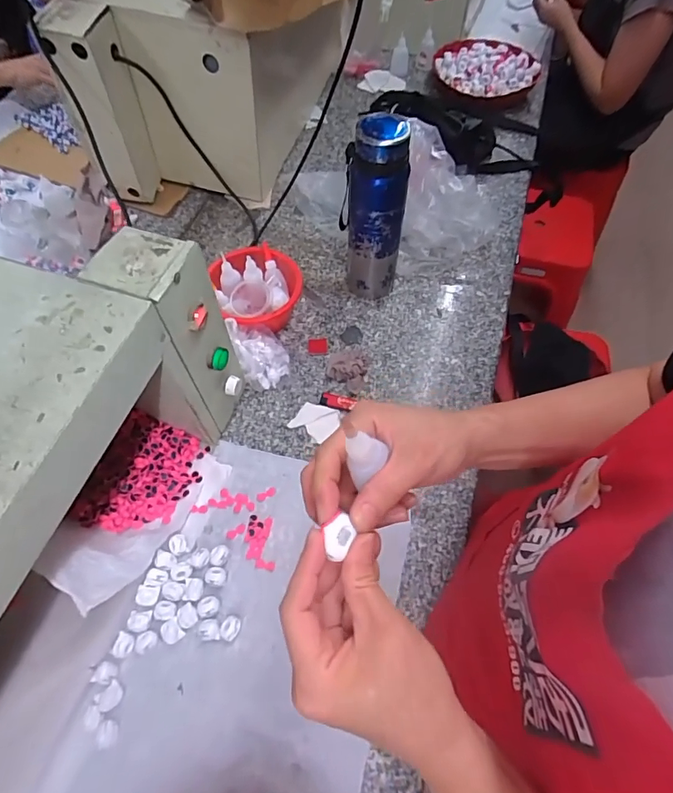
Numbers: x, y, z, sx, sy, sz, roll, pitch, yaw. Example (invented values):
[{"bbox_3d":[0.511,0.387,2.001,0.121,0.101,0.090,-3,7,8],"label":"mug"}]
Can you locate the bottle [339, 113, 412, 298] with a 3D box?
[{"bbox_3d":[0.051,-0.257,0.683,0.084,0.276,0.065,-1,61,-2],"label":"bottle"}]

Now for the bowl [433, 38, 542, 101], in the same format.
[{"bbox_3d":[0.332,-0.726,1.052,0.231,0.061,0.220,0,60,0],"label":"bowl"}]

